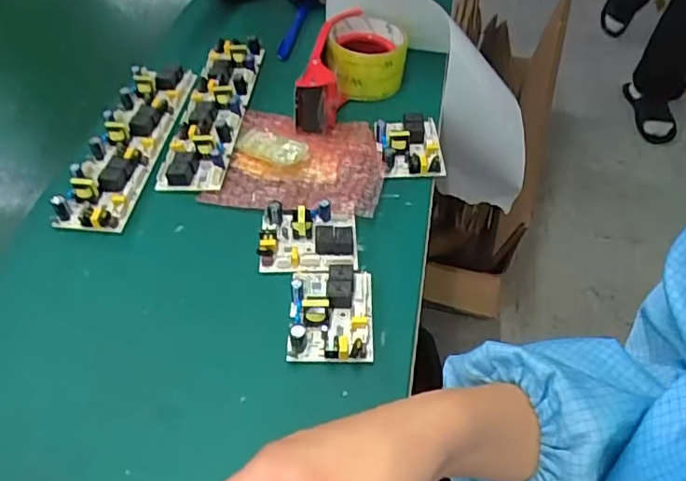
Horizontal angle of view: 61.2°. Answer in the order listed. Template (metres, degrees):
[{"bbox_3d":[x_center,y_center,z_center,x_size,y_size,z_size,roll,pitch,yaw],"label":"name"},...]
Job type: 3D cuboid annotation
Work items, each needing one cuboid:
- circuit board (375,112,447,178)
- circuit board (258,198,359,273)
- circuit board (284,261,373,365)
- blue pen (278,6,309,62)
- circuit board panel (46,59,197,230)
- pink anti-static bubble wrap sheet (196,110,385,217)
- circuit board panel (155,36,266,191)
[{"bbox_3d":[0.064,-0.097,0.564,0.059,0.024,0.083,-3,49,-1],"label":"circuit board"},{"bbox_3d":[-0.029,-0.007,0.480,0.079,0.019,0.064,0,49,1],"label":"circuit board"},{"bbox_3d":[-0.009,0.049,0.433,0.061,0.024,0.079,-1,49,1],"label":"circuit board"},{"bbox_3d":[-0.061,-0.264,0.729,0.016,0.015,0.114,8,49,8],"label":"blue pen"},{"bbox_3d":[-0.208,-0.109,0.572,0.060,0.020,0.245,4,49,5],"label":"circuit board panel"},{"bbox_3d":[-0.038,-0.086,0.536,0.155,0.031,0.134,10,50,10],"label":"pink anti-static bubble wrap sheet"},{"bbox_3d":[-0.135,-0.145,0.608,0.061,0.016,0.243,2,49,4],"label":"circuit board panel"}]

